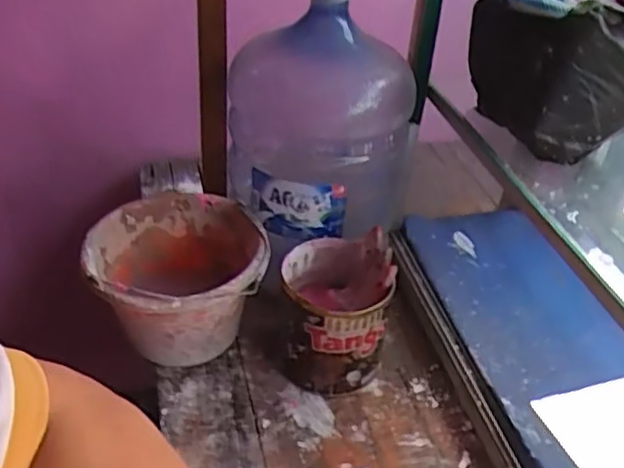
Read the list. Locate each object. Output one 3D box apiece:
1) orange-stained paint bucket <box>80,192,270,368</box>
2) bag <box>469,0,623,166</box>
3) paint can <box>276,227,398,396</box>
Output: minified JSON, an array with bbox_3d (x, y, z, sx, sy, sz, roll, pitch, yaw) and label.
[{"bbox_3d":[-0.189,0.076,0.944,0.236,0.175,0.250,3,36,-2],"label":"orange-stained paint bucket"},{"bbox_3d":[0.299,-0.210,0.814,0.140,0.185,0.185,-8,37,-16],"label":"bag"},{"bbox_3d":[0.029,0.110,0.903,0.140,0.185,0.148,3,36,-2],"label":"paint can"}]

